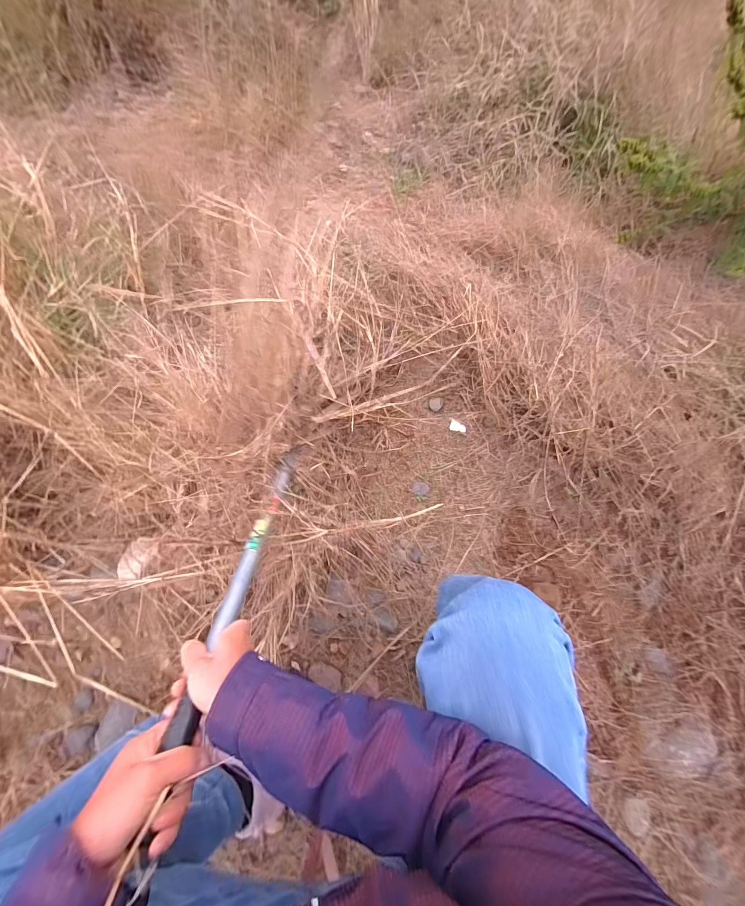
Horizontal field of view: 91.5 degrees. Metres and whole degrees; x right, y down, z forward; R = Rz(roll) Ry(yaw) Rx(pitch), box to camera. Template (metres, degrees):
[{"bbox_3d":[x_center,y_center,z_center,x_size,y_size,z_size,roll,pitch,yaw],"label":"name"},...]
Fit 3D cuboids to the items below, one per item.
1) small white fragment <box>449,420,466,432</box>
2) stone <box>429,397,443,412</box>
[{"bbox_3d":[0.240,-0.075,1.020,0.044,0.008,0.039,13,65,3],"label":"small white fragment"},{"bbox_3d":[0.176,-0.137,1.009,0.037,0.016,0.044,21,65,7],"label":"stone"}]

